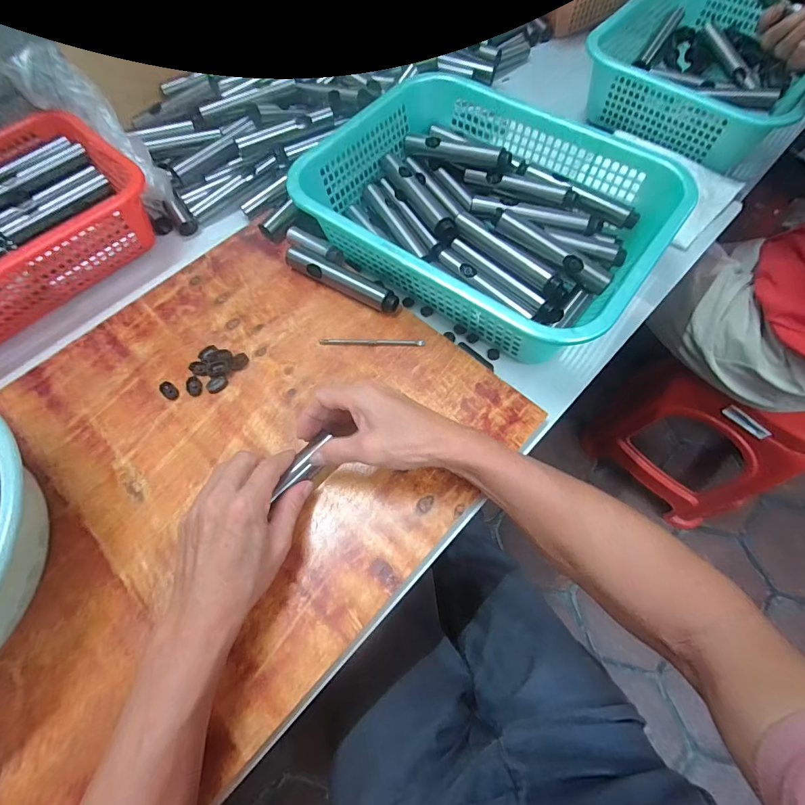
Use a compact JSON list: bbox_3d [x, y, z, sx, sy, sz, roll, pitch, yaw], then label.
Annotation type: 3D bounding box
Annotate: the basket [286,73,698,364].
[{"bbox_3d":[0.094,-0.229,0.484,0.387,0.080,0.299,31,70,14],"label":"basket"}]

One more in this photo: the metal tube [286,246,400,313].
[{"bbox_3d":[-0.073,-0.147,0.489,0.151,0.031,0.024,28,69,13],"label":"metal tube"}]

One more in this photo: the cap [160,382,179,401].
[{"bbox_3d":[-0.252,-0.012,0.442,0.025,0.004,0.014,37,71,16],"label":"cap"}]

